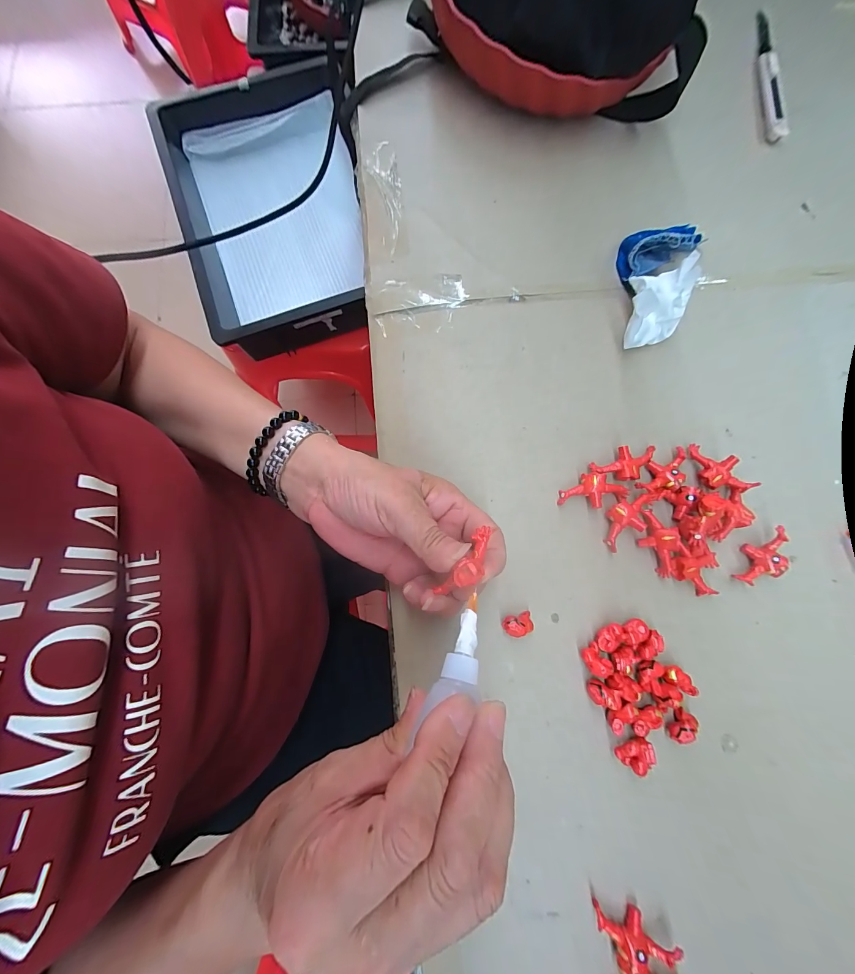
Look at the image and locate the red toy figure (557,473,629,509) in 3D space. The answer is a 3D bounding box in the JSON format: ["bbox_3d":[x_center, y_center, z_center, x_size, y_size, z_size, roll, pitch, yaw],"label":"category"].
[{"bbox_3d":[0.122,0.004,0.263,0.047,0.015,0.023,9,78,1],"label":"red toy figure"}]

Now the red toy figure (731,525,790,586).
[{"bbox_3d":[0.238,0.052,0.256,0.043,0.013,0.025,-27,80,-6],"label":"red toy figure"}]

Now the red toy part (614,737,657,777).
[{"bbox_3d":[0.134,0.171,0.231,0.020,0.011,0.017,-43,82,-8],"label":"red toy part"}]

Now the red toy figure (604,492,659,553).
[{"bbox_3d":[0.145,0.021,0.261,0.051,0.015,0.024,-40,81,-8],"label":"red toy figure"}]

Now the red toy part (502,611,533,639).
[{"bbox_3d":[0.062,0.095,0.249,0.022,0.013,0.014,-8,78,-2],"label":"red toy part"}]

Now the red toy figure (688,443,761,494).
[{"bbox_3d":[0.212,-0.011,0.265,0.023,0.018,0.047,-38,81,-8],"label":"red toy figure"}]

